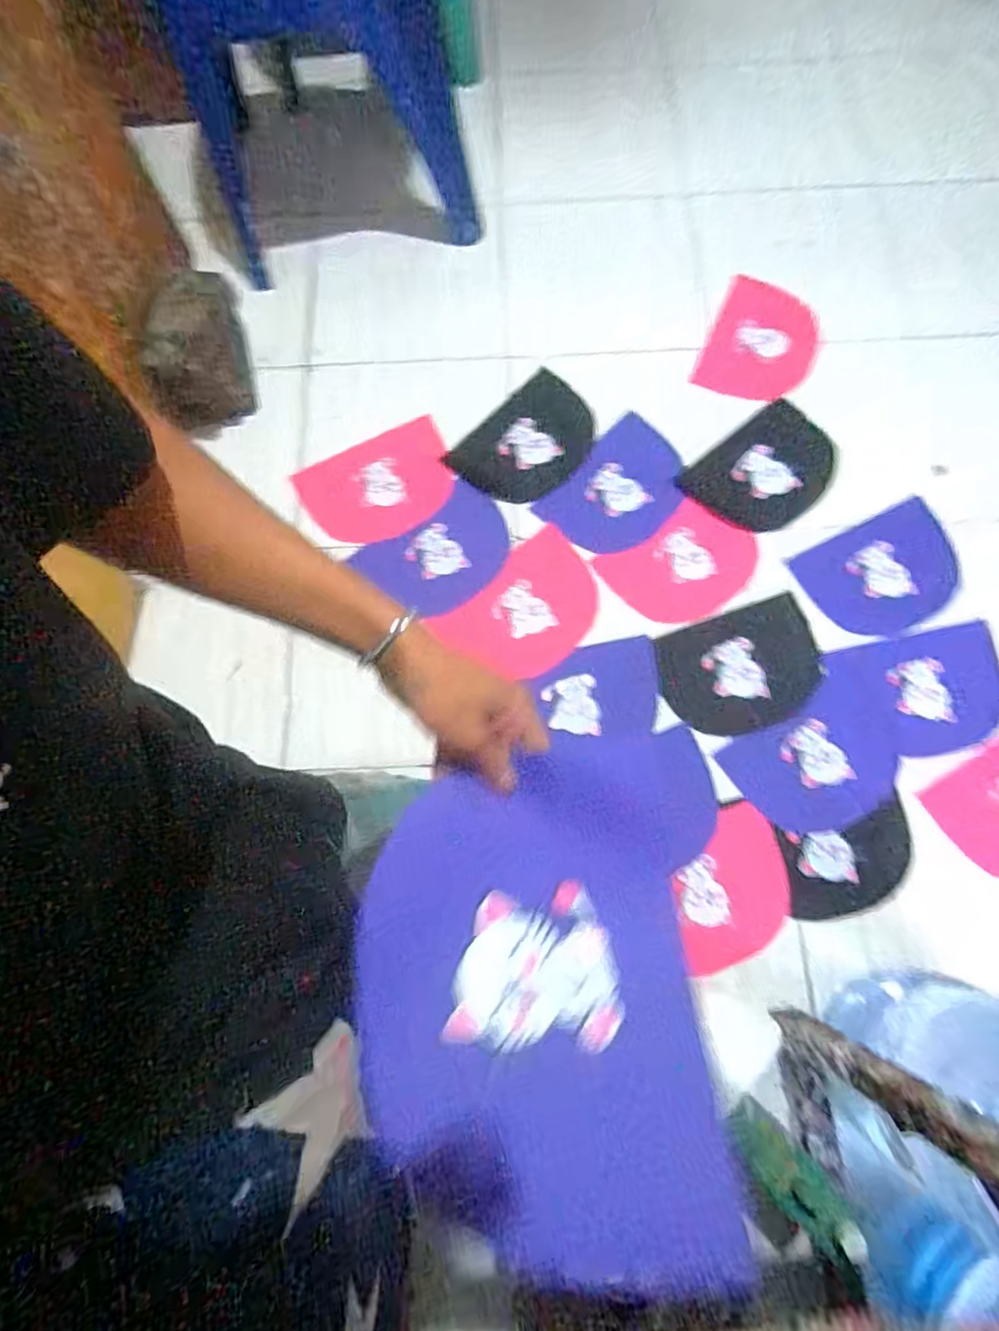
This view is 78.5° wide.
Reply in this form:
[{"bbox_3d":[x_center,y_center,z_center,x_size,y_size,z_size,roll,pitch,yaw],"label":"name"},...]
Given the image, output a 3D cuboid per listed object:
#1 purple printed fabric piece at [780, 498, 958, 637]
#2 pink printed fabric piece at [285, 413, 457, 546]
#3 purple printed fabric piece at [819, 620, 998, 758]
[{"bbox_3d":[0.684,-0.165,1.067,0.296,0.009,0.197,-26,78,-4],"label":"purple printed fabric piece"},{"bbox_3d":[-0.222,-0.327,1.136,0.277,0.011,0.192,-27,82,-1],"label":"pink printed fabric piece"},{"bbox_3d":[0.697,0.045,1.004,0.284,0.008,0.194,-12,77,-1],"label":"purple printed fabric piece"}]

